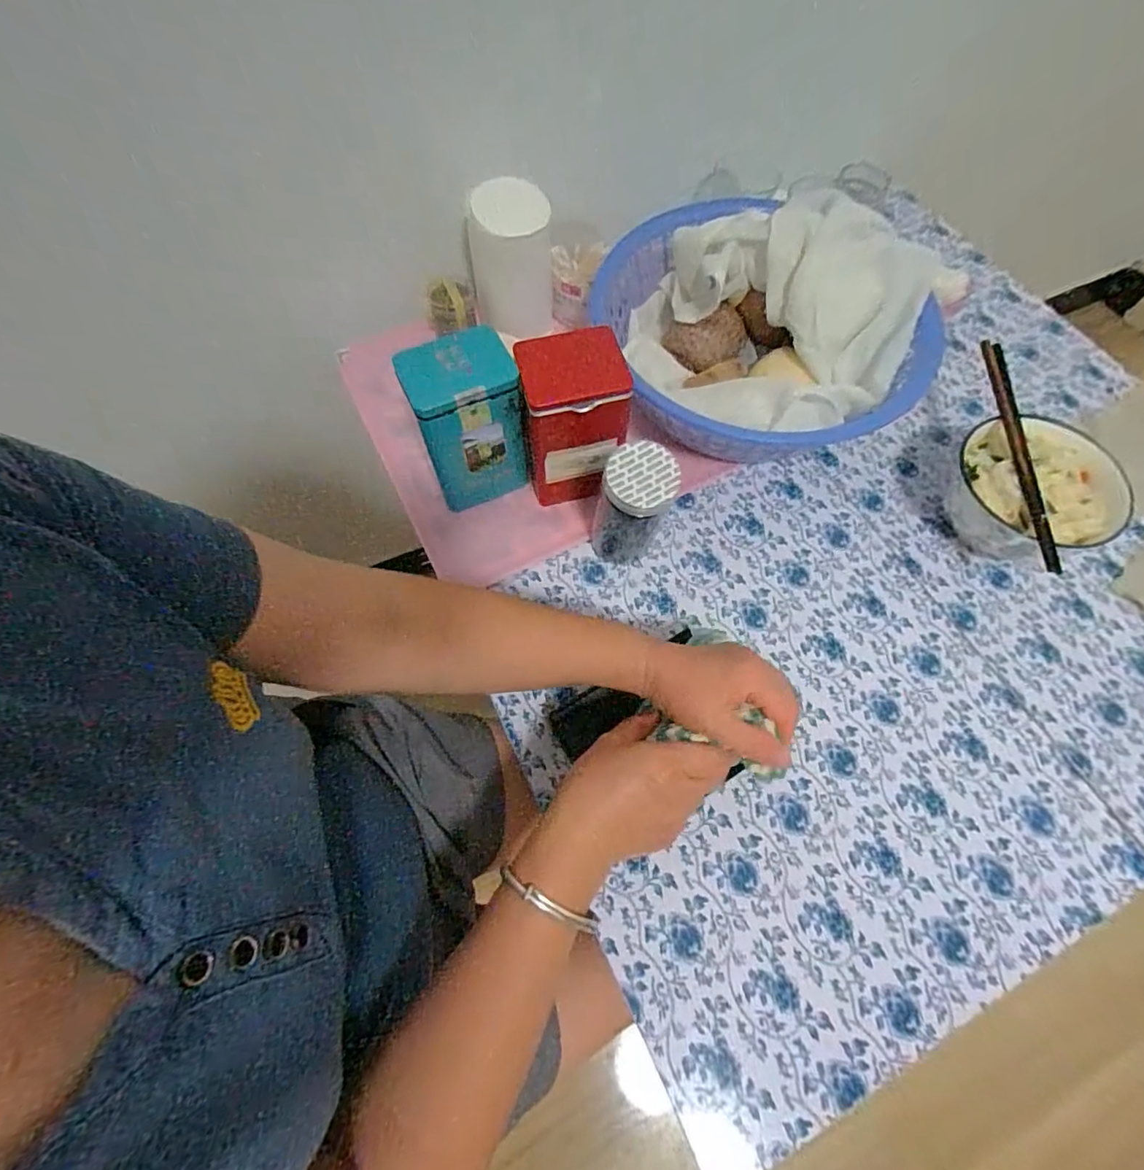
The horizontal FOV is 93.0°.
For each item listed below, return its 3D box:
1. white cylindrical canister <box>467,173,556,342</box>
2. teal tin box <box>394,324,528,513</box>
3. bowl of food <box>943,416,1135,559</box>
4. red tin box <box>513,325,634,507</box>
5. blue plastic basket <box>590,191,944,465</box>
[{"bbox_3d":[-0.063,-0.339,0.561,0.079,0.121,0.085,-5,67,-2],"label":"white cylindrical canister"},{"bbox_3d":[-0.089,-0.136,0.470,0.083,0.142,0.064,-25,69,-11],"label":"teal tin box"},{"bbox_3d":[0.405,-0.078,0.499,0.145,0.081,0.130,-20,68,-9],"label":"bowl of food"},{"bbox_3d":[0.000,-0.141,0.472,0.080,0.133,0.075,-10,67,-5],"label":"red tin box"},{"bbox_3d":[0.183,-0.237,0.516,0.285,0.124,0.274,-8,66,-4],"label":"blue plastic basket"}]

